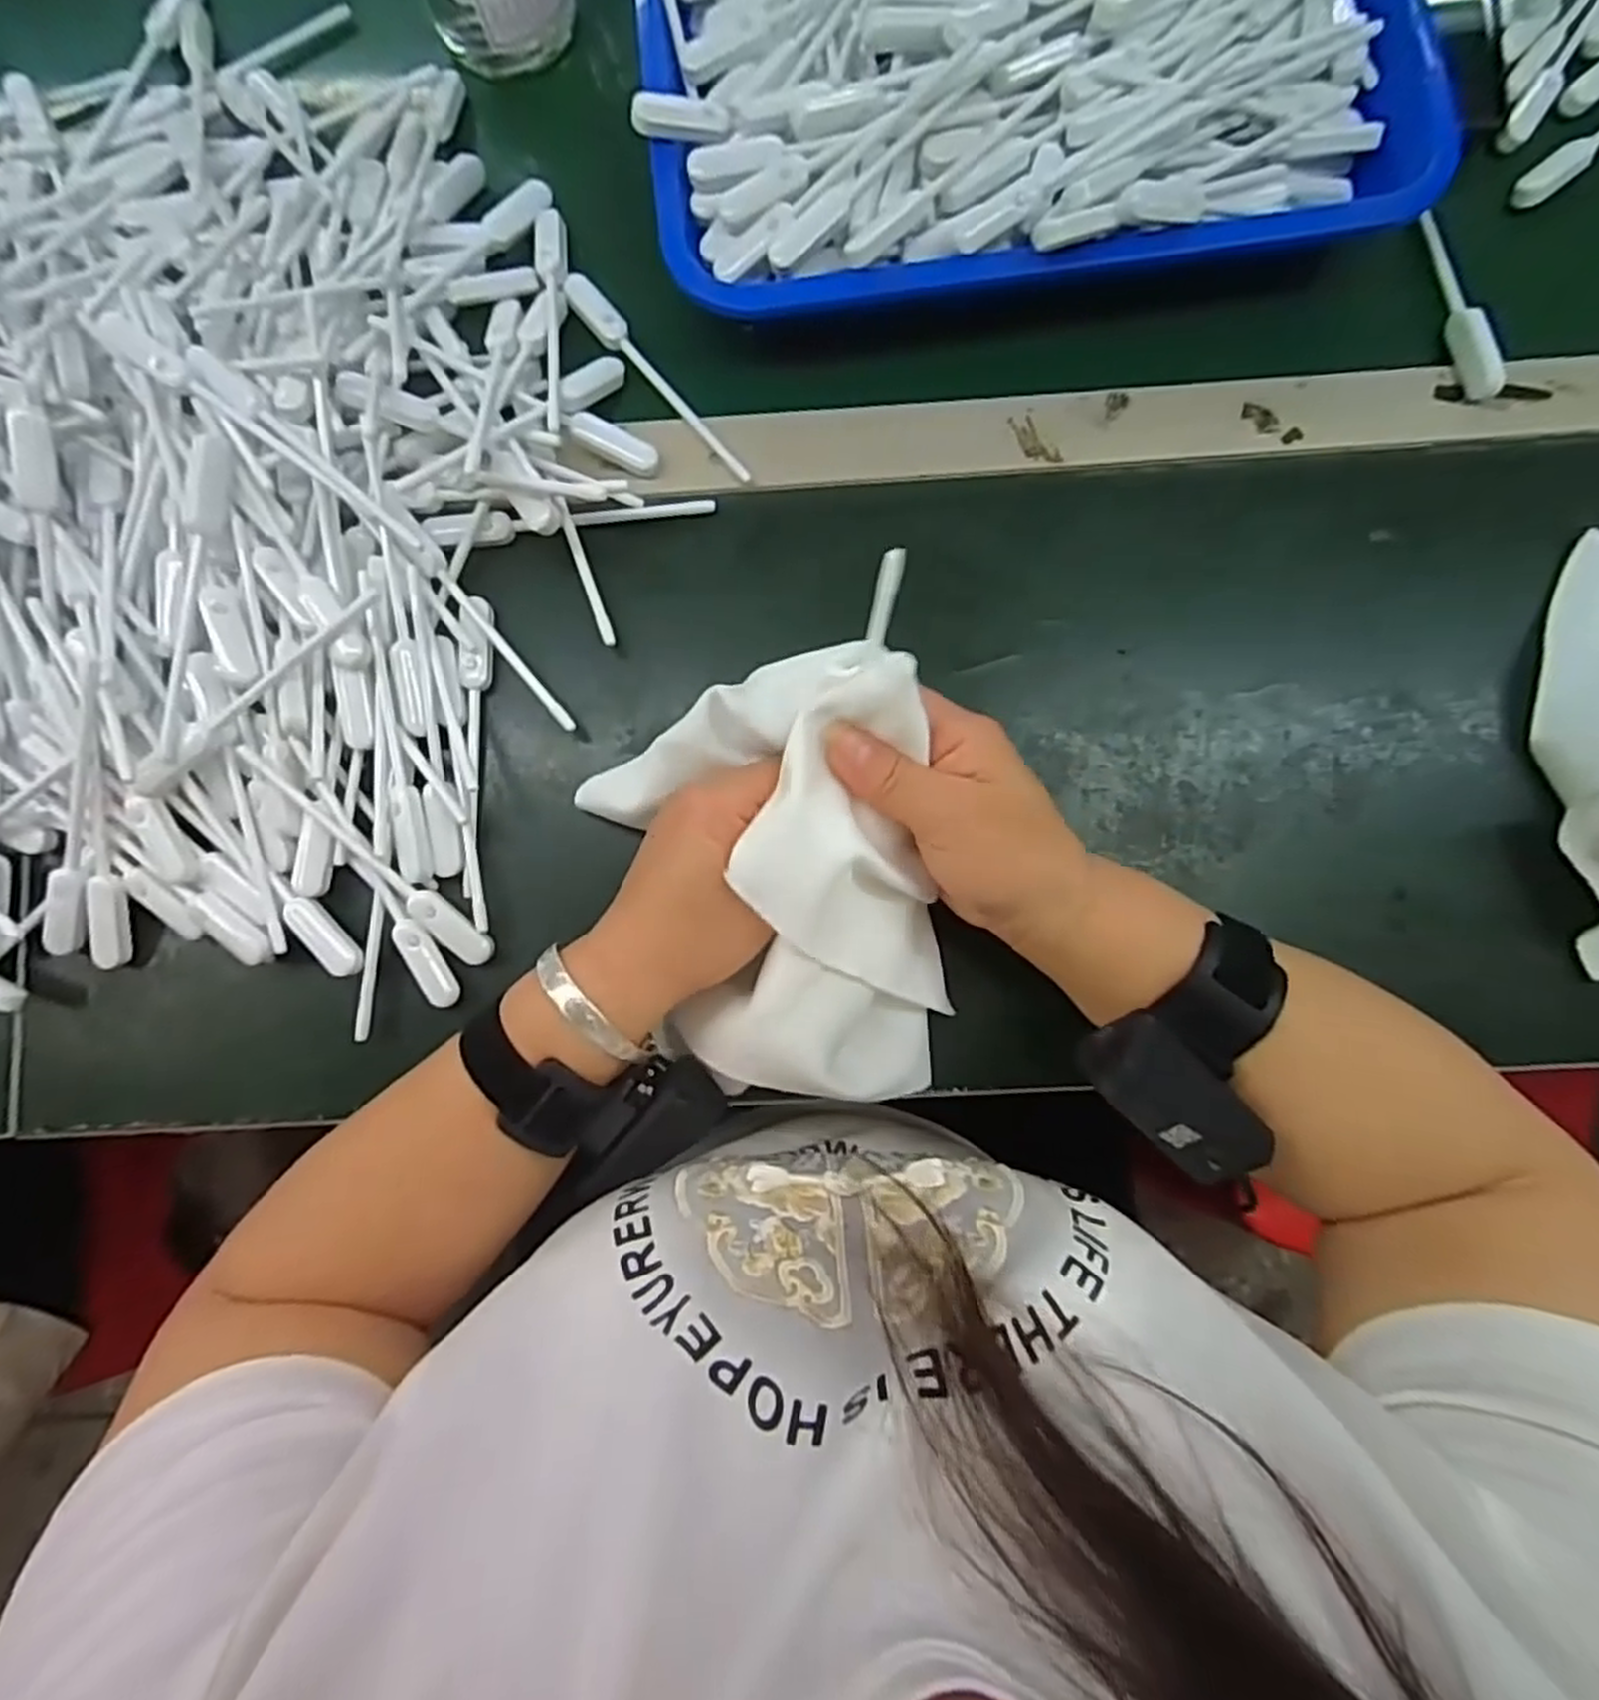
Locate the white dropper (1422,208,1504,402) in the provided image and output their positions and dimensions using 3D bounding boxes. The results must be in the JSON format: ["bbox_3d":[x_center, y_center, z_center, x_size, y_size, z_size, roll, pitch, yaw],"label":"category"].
[{"bbox_3d":[0.317,-0.260,0.381,0.013,0.019,0.088,-18,85,0],"label":"white dropper"}]

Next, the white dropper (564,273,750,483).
[{"bbox_3d":[-0.071,-0.234,0.396,0.015,0.008,0.137,-39,85,-2],"label":"white dropper"}]

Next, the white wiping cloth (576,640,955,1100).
[{"bbox_3d":[-0.010,0.021,0.315,0.131,0.094,0.171,-12,85,-1],"label":"white wiping cloth"}]

